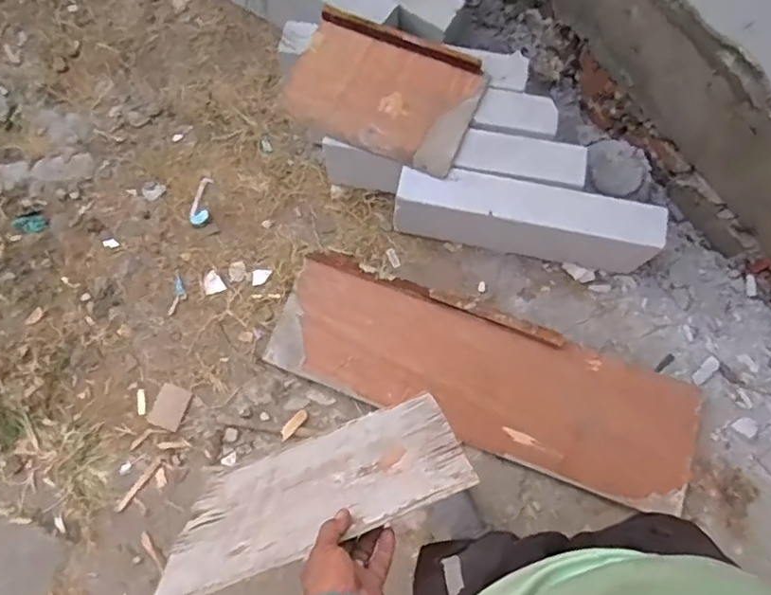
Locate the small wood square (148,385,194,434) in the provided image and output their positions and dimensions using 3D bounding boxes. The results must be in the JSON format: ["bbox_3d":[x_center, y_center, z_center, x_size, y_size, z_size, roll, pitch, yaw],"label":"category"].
[{"bbox_3d":[-0.498,0.253,1.361,0.076,0.006,0.093,22,76,5],"label":"small wood square"}]

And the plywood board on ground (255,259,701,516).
[{"bbox_3d":[0.207,0.175,1.322,0.932,0.024,0.290,20,82,10],"label":"plywood board on ground"}]

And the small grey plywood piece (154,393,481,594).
[{"bbox_3d":[-0.085,0.234,0.750,0.359,0.287,0.012,-21,100,-1],"label":"small grey plywood piece"}]

